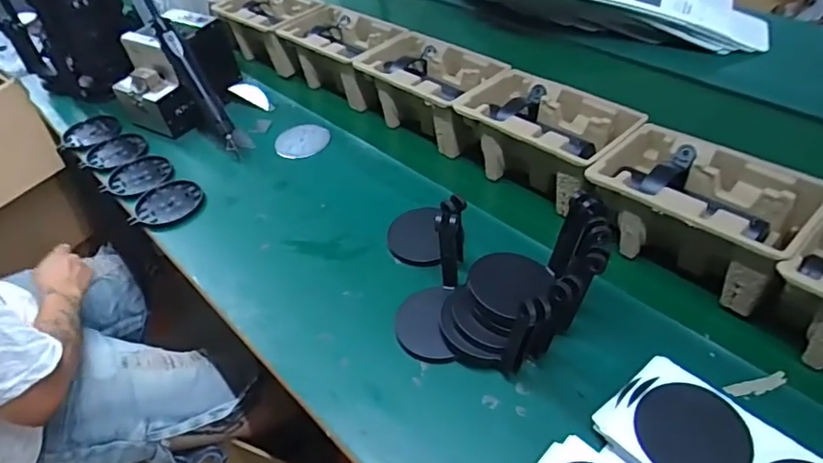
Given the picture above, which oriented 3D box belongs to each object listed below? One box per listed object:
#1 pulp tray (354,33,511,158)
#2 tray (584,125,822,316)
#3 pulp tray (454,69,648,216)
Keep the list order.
[{"bbox_3d":[0.027,-0.235,0.914,0.245,0.093,0.145,31,56,32],"label":"pulp tray"},{"bbox_3d":[0.331,-0.024,0.647,0.148,0.106,0.225,-37,52,-26],"label":"tray"},{"bbox_3d":[0.185,-0.134,0.782,0.139,0.096,0.231,-36,52,-26],"label":"pulp tray"}]

